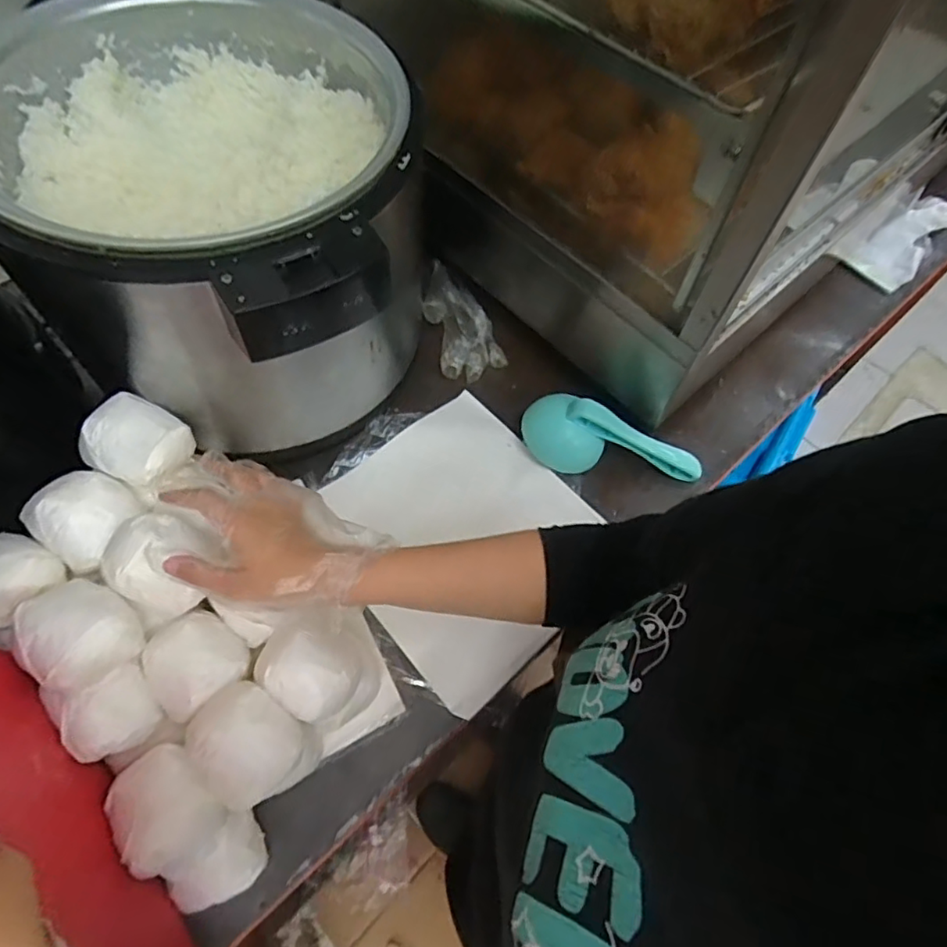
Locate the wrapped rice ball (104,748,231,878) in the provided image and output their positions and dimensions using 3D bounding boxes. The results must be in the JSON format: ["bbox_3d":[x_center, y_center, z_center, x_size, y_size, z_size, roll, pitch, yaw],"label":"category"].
[{"bbox_3d":[-0.228,0.246,0.441,0.067,0.047,0.080,-35,69,-19],"label":"wrapped rice ball"}]

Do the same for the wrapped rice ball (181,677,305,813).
[{"bbox_3d":[-0.176,0.202,0.451,0.075,0.053,0.083,-36,69,-19],"label":"wrapped rice ball"}]

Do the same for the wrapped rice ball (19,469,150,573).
[{"bbox_3d":[-0.328,0.035,0.502,0.091,0.054,0.074,31,65,13],"label":"wrapped rice ball"}]

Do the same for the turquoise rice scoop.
[{"bbox_3d":[0.152,-0.031,0.654,0.198,0.062,0.072,23,63,9],"label":"turquoise rice scoop"}]

